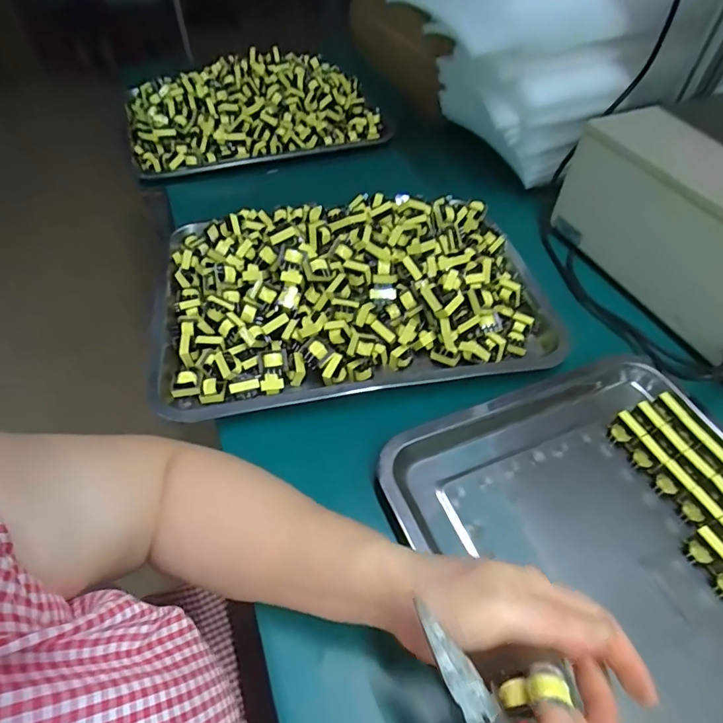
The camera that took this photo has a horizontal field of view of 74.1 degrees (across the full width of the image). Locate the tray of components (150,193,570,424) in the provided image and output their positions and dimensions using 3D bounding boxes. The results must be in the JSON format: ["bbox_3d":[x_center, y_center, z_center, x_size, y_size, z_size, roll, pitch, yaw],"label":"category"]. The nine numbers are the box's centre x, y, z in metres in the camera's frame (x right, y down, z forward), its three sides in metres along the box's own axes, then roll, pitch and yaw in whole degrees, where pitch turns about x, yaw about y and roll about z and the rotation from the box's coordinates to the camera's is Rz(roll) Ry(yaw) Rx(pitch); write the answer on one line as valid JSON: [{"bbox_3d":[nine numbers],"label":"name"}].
[{"bbox_3d":[-0.009,-0.078,0.486,0.391,0.083,0.257,-9,51,-8],"label":"tray of components"}]

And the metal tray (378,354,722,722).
[{"bbox_3d":[0.213,0.174,0.317,0.285,0.032,0.392,-16,52,-18],"label":"metal tray"}]

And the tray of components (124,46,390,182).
[{"bbox_3d":[-0.168,-0.393,0.734,0.367,0.086,0.231,-16,53,-14],"label":"tray of components"}]

